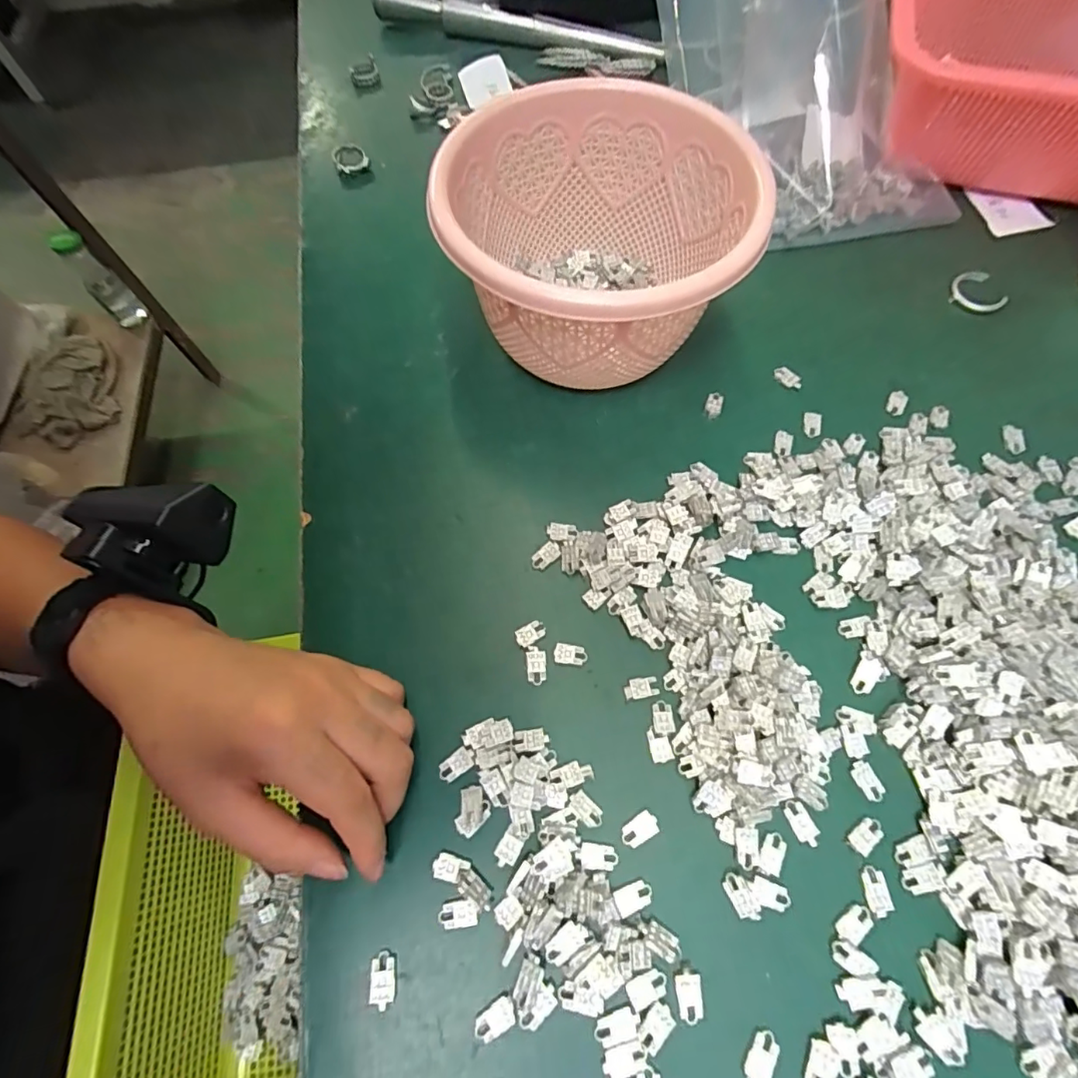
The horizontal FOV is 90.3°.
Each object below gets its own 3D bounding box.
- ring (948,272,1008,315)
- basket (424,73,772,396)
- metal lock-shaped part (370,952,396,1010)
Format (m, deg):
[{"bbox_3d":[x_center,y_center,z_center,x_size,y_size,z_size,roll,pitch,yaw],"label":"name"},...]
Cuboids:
[{"bbox_3d":[0.259,-0.147,0.319,0.032,0.004,0.030,0,66,1],"label":"ring"},{"bbox_3d":[0.027,-0.140,0.271,0.135,0.090,0.145,0,66,1],"label":"basket"},{"bbox_3d":[-0.055,0.155,0.189,0.008,0.004,0.016,-4,66,-1],"label":"metal lock-shaped part"}]

